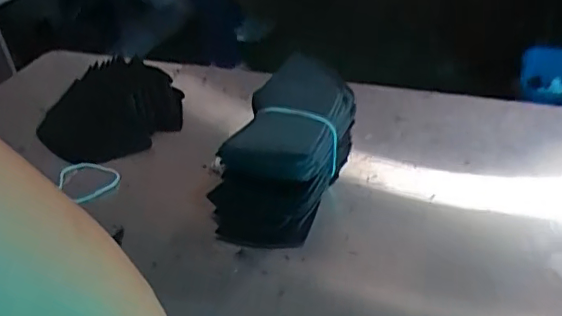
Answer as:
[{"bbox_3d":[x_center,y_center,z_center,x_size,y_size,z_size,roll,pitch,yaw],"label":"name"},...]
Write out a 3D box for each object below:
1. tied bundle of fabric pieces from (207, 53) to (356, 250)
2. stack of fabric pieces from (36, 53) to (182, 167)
[{"bbox_3d":[0.005,-0.009,0.483,0.090,0.080,0.156,17,44,27],"label":"tied bundle of fabric pieces"},{"bbox_3d":[-0.175,-0.050,0.599,0.139,0.036,0.138,-19,40,-16],"label":"stack of fabric pieces"}]

